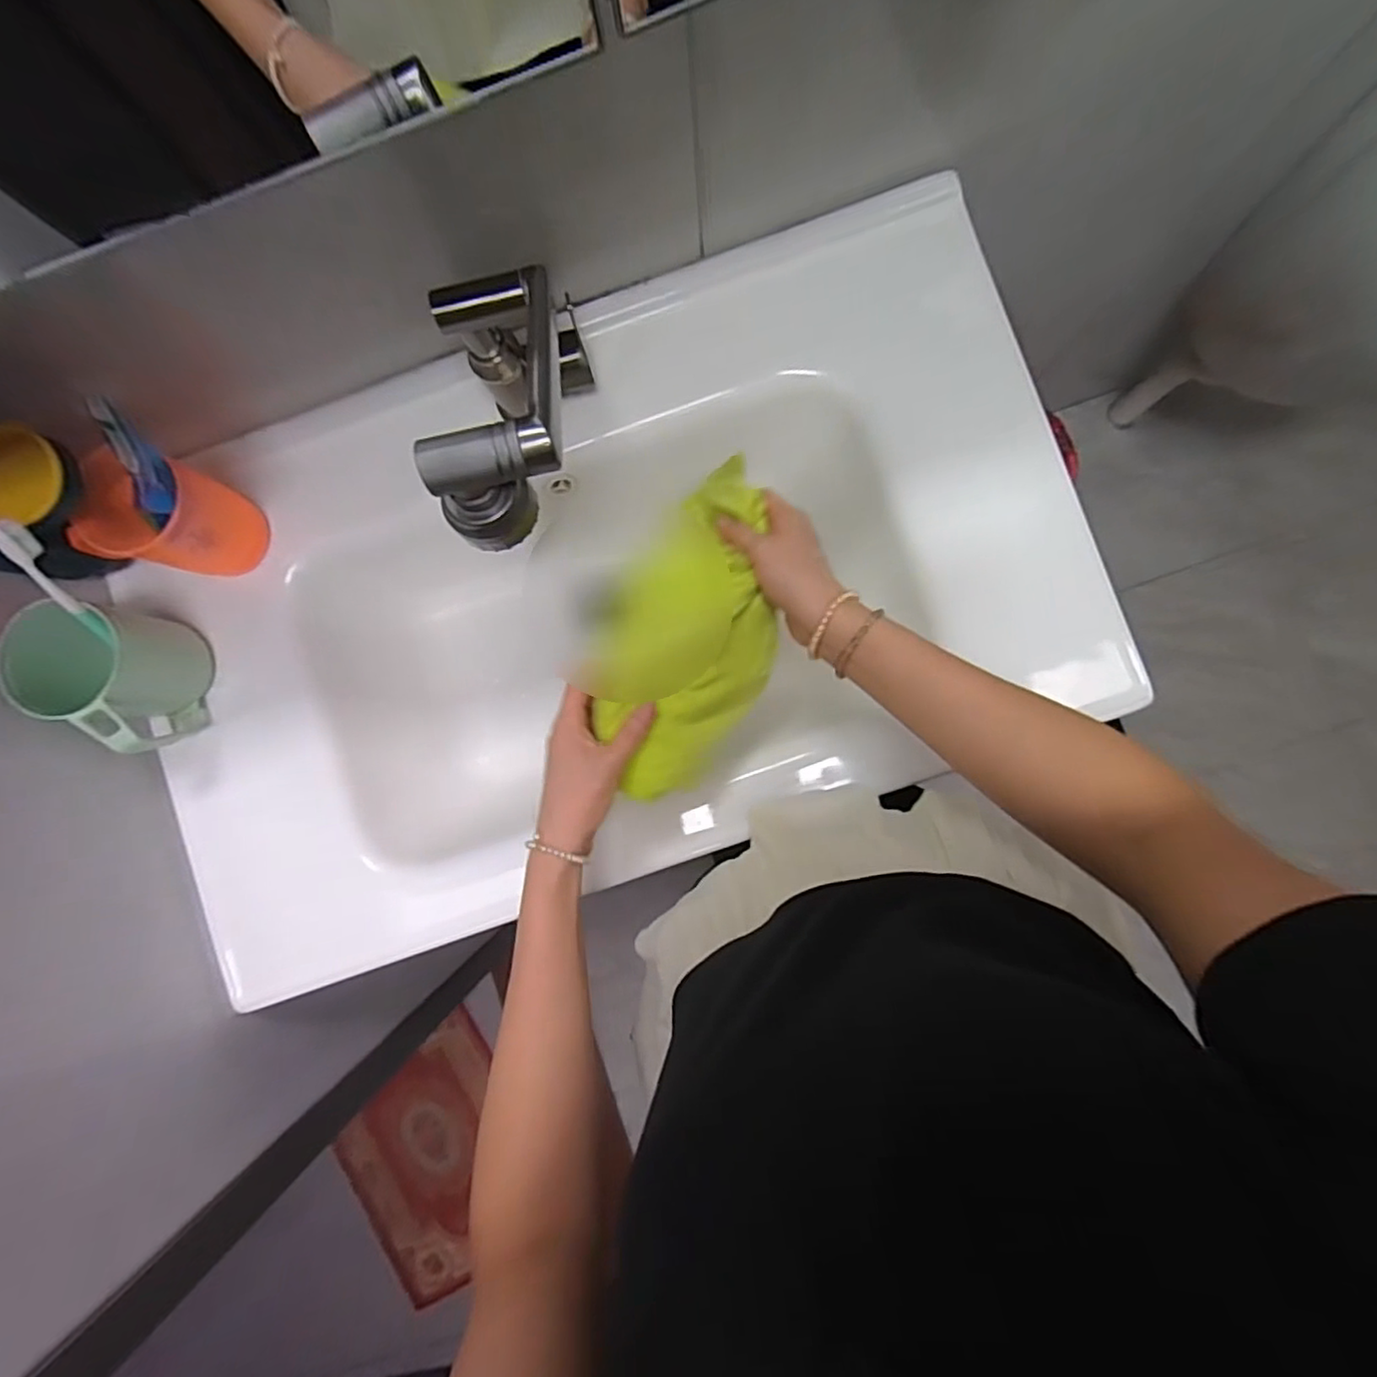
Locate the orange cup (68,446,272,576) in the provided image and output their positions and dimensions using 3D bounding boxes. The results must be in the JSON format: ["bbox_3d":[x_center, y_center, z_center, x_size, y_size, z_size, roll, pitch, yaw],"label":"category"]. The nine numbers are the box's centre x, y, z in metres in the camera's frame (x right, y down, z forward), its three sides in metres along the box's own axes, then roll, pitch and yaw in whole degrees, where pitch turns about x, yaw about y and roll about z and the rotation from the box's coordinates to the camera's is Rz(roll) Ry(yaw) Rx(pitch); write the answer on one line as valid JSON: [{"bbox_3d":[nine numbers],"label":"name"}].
[{"bbox_3d":[-0.397,-0.134,0.497,0.078,0.106,0.079,0,88,3],"label":"orange cup"}]

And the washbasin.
[{"bbox_3d":[-0.073,-0.077,0.569,0.789,0.132,0.469,-19,87,2],"label":"washbasin"}]

